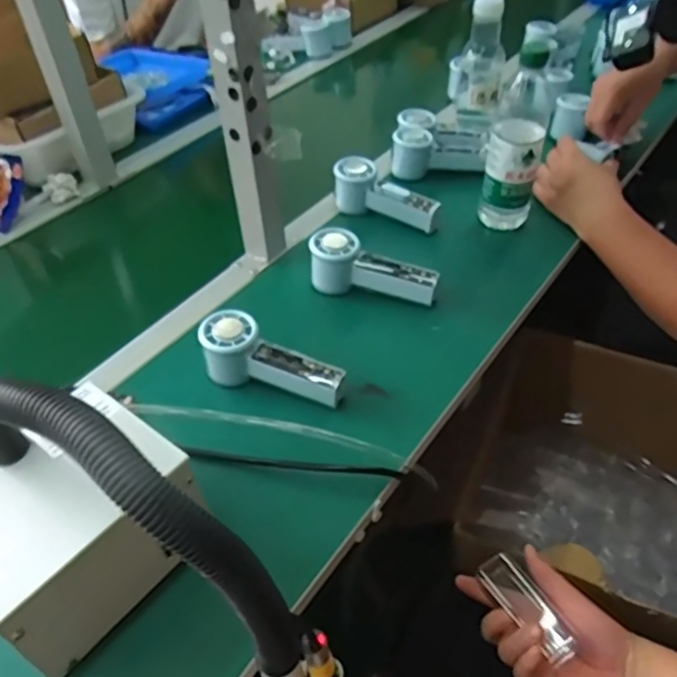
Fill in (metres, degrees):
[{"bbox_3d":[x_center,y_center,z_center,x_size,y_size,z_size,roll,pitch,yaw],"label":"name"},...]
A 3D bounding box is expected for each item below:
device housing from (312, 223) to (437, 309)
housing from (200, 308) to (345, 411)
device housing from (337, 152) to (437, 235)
[{"bbox_3d":[0.043,-0.083,0.723,0.142,0.058,0.048,9,46,13],"label":"device housing"},{"bbox_3d":[-0.068,0.028,0.629,0.150,0.057,0.052,24,49,9],"label":"housing"},{"bbox_3d":[0.060,-0.188,0.830,0.147,0.057,0.048,28,52,28],"label":"device housing"}]

